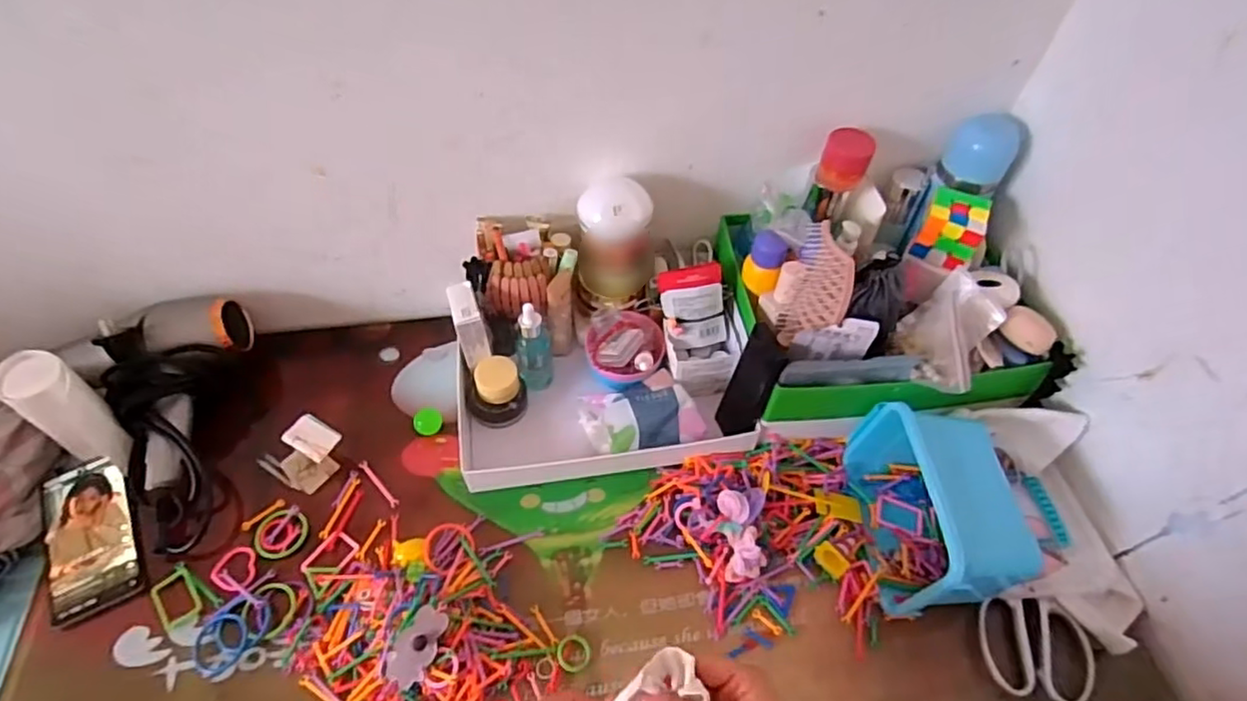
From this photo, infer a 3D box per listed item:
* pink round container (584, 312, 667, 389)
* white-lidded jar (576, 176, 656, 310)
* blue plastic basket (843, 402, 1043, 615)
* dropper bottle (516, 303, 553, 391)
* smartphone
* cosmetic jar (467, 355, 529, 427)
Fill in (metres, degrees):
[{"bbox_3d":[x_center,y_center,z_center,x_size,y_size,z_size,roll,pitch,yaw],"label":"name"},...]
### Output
[{"bbox_3d":[0.002,0.000,0.717,0.084,0.068,0.081,1,55,-2],"label":"pink round container"},{"bbox_3d":[-0.006,-0.115,0.696,0.078,0.134,0.079,1,55,-2],"label":"white-lidded jar"},{"bbox_3d":[0.298,0.136,0.599,0.120,0.109,0.177,-3,55,-4],"label":"blue plastic basket"},{"bbox_3d":[-0.095,-0.001,0.692,0.038,0.108,0.035,-8,55,-8],"label":"dropper bottle"},{"bbox_3d":[-0.504,0.175,0.612,0.071,0.013,0.150,-22,61,-20],"label":"smartphone"},{"bbox_3d":[-0.137,0.044,0.697,0.060,0.061,0.050,1,55,-2],"label":"cosmetic jar"}]

